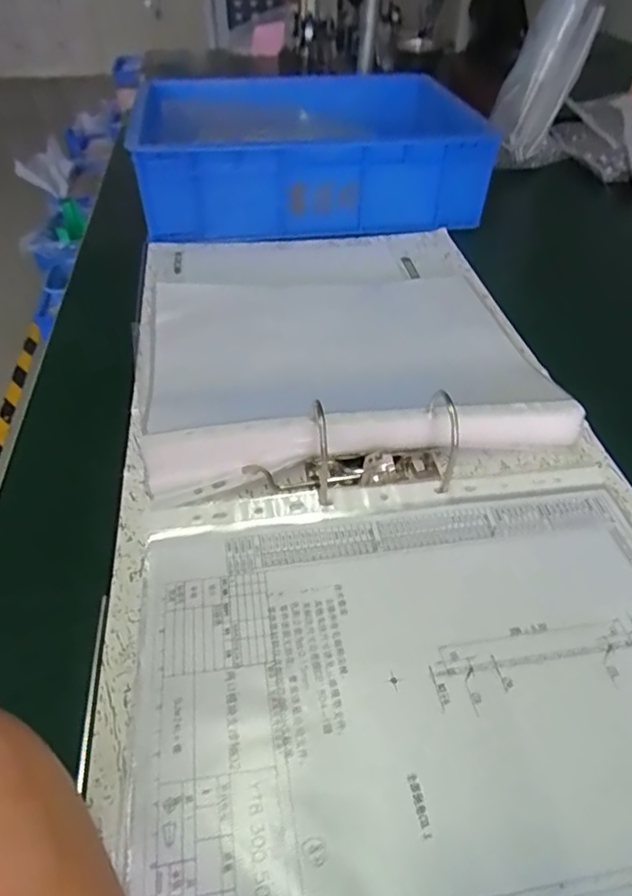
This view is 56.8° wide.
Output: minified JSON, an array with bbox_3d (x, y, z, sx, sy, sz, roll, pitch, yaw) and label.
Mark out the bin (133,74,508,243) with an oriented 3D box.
[{"bbox_3d":[-0.010,-0.362,0.713,0.409,0.097,0.257,-12,46,-12],"label":"bin"}]

